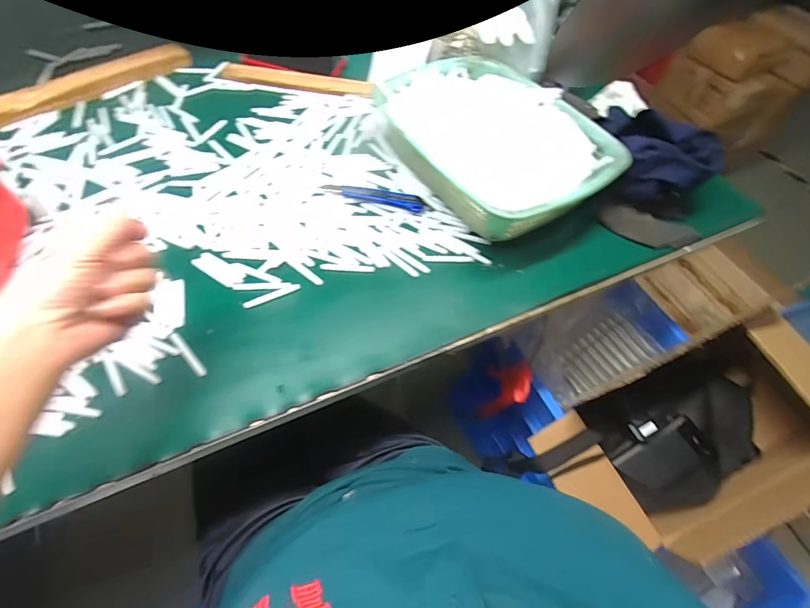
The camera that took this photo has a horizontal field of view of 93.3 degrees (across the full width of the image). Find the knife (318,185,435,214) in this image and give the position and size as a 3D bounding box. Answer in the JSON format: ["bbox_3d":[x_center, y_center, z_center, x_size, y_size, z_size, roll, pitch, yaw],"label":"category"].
[{"bbox_3d":[-0.037,-0.144,0.502,0.141,0.009,0.028,16,60,5],"label":"knife"}]

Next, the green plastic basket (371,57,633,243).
[{"bbox_3d":[0.119,-0.208,0.509,0.215,0.081,0.278,-26,65,-18],"label":"green plastic basket"}]

